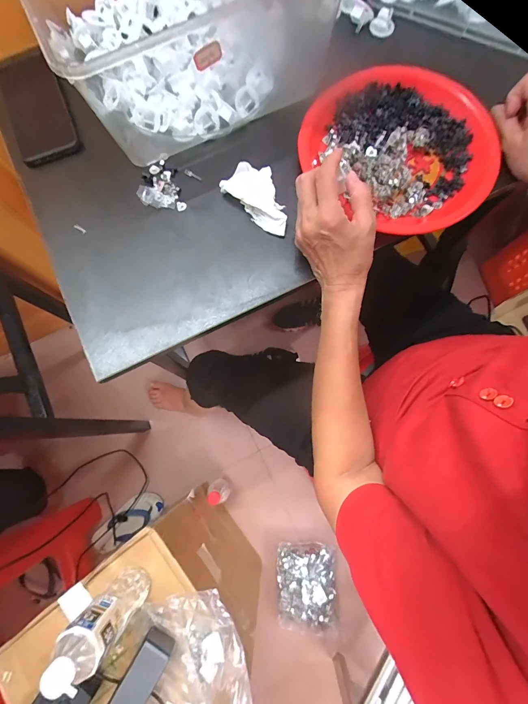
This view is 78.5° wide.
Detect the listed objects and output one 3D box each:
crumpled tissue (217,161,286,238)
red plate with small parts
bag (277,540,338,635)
[{"bbox_3d":[-0.003,-0.199,0.403,0.108,0.020,0.062,42,82,9],"label":"crumpled tissue"},{"bbox_3d":[0.160,-0.245,0.390,0.220,0.036,0.202,0,78,1],"label":"red plate with small parts"},{"bbox_3d":[0.124,0.689,0.944,0.165,0.047,0.225,0,78,1],"label":"bag"}]

